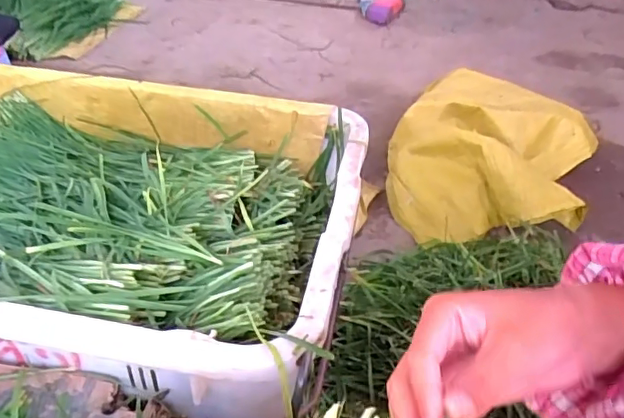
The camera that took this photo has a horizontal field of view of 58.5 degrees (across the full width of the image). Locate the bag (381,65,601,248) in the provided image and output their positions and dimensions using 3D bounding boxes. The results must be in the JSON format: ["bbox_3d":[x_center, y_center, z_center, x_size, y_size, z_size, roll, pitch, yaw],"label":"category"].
[{"bbox_3d":[0.405,-0.130,1.261,0.422,0.161,0.551,18,39,19],"label":"bag"}]

